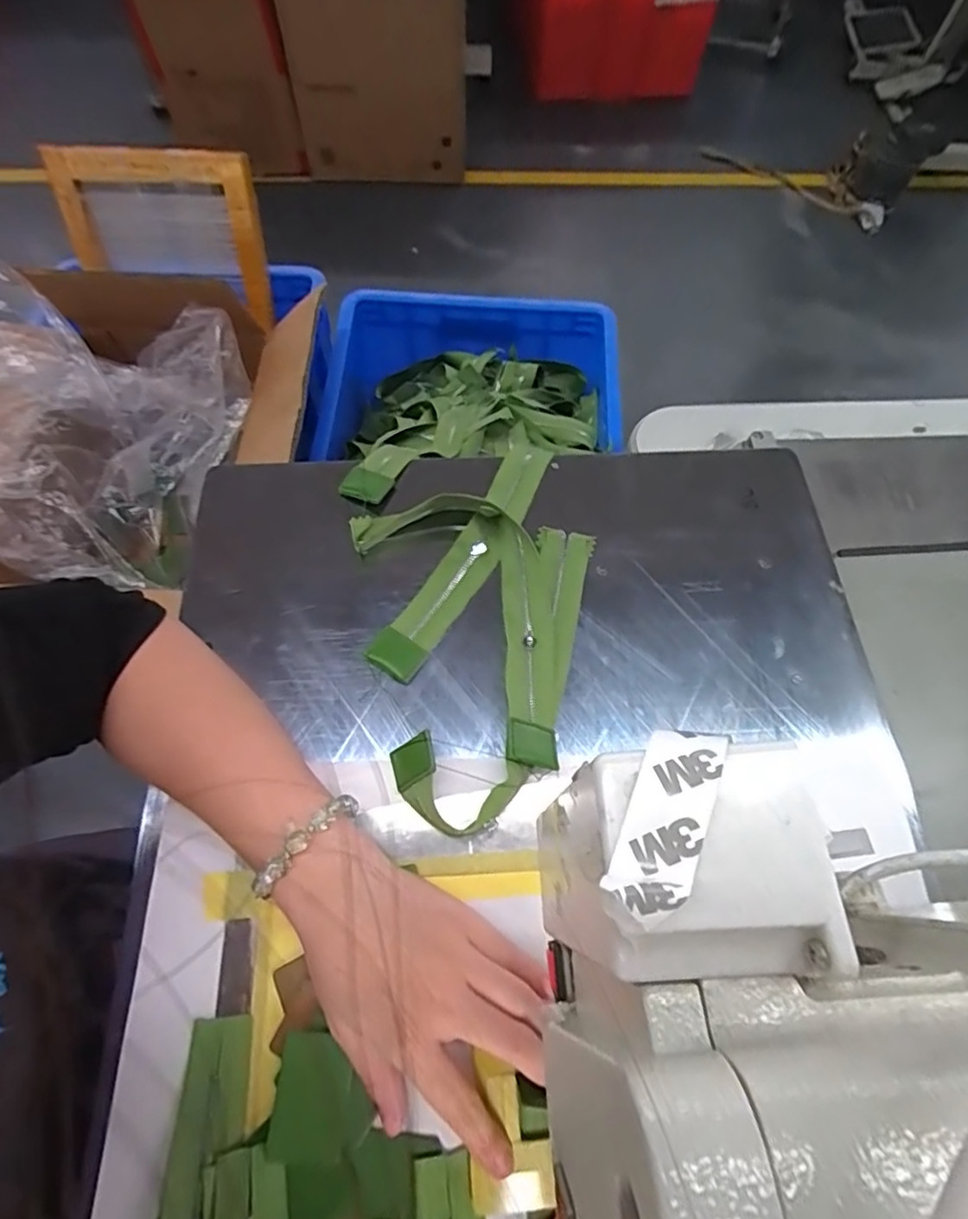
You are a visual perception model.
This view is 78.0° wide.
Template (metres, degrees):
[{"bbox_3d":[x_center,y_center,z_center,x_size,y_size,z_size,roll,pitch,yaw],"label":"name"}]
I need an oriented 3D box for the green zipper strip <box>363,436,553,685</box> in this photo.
[{"bbox_3d":[-0.007,-0.044,0.427,0.039,0.011,0.214,29,69,11],"label":"green zipper strip"}]

